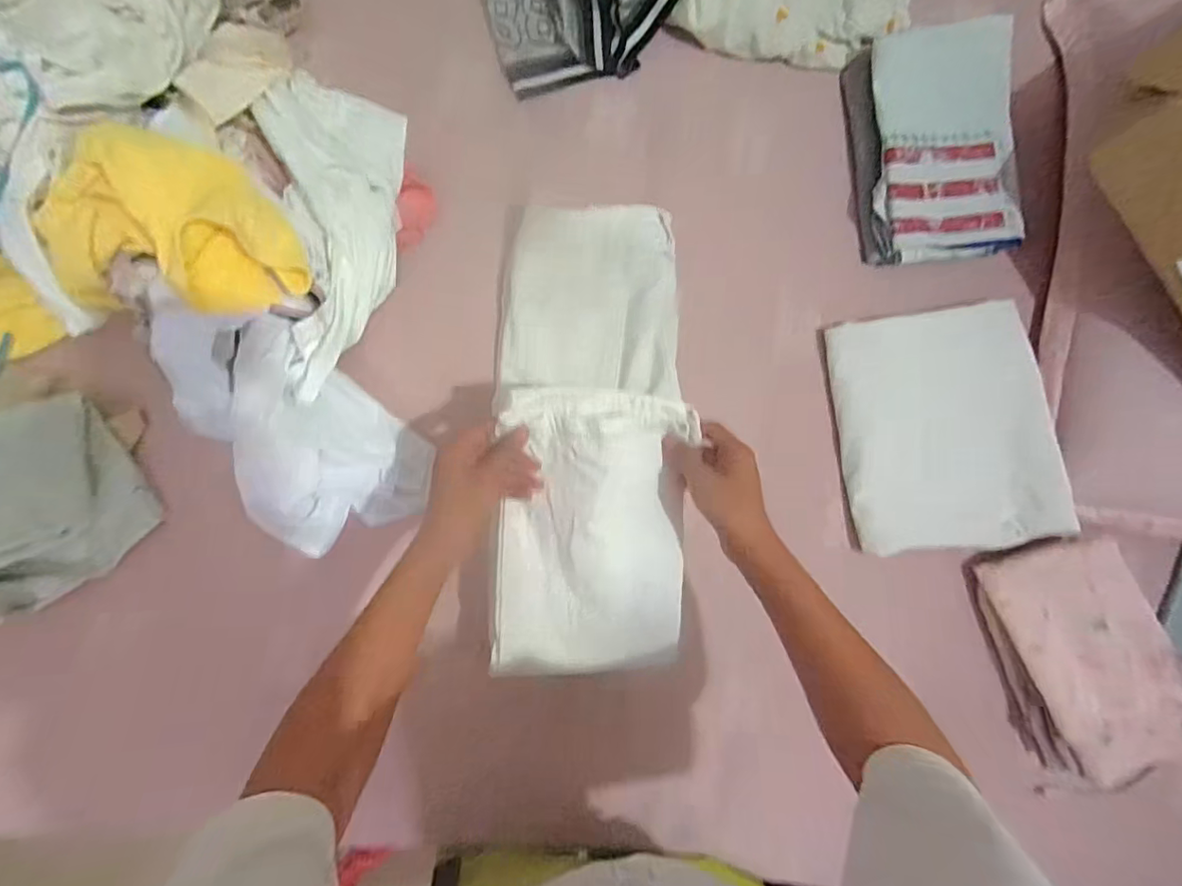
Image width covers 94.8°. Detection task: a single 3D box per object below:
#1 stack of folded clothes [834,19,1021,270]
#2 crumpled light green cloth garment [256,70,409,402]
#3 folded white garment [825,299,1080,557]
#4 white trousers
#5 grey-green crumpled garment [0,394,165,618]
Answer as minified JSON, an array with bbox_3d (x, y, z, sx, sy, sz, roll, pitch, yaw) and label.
[{"bbox_3d":[0.419,-0.363,0.672,0.178,0.077,0.273,-7,89,-4],"label":"stack of folded clothes"},{"bbox_3d":[-0.277,-0.228,0.590,0.122,0.079,0.349,0,88,-4],"label":"crumpled light green cloth garment"},{"bbox_3d":[0.426,-0.014,0.649,0.237,0.033,0.281,-8,94,5],"label":"folded white garment"},{"bbox_3d":[0.001,-0.025,0.562,0.193,0.128,0.488,3,74,-4],"label":"white trousers"},{"bbox_3d":[-0.609,0.075,0.537,0.284,0.066,0.196,-17,90,-5],"label":"grey-green crumpled garment"}]

